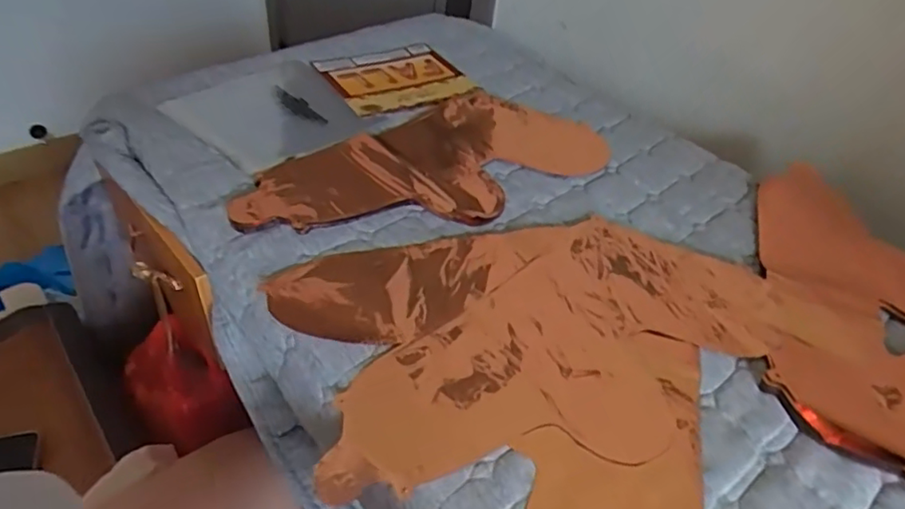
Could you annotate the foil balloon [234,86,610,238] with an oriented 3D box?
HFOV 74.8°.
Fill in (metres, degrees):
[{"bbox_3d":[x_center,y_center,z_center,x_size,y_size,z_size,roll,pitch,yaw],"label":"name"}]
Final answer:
[{"bbox_3d":[-0.026,-0.110,0.687,0.445,0.026,0.208,-27,54,-30],"label":"foil balloon"}]

